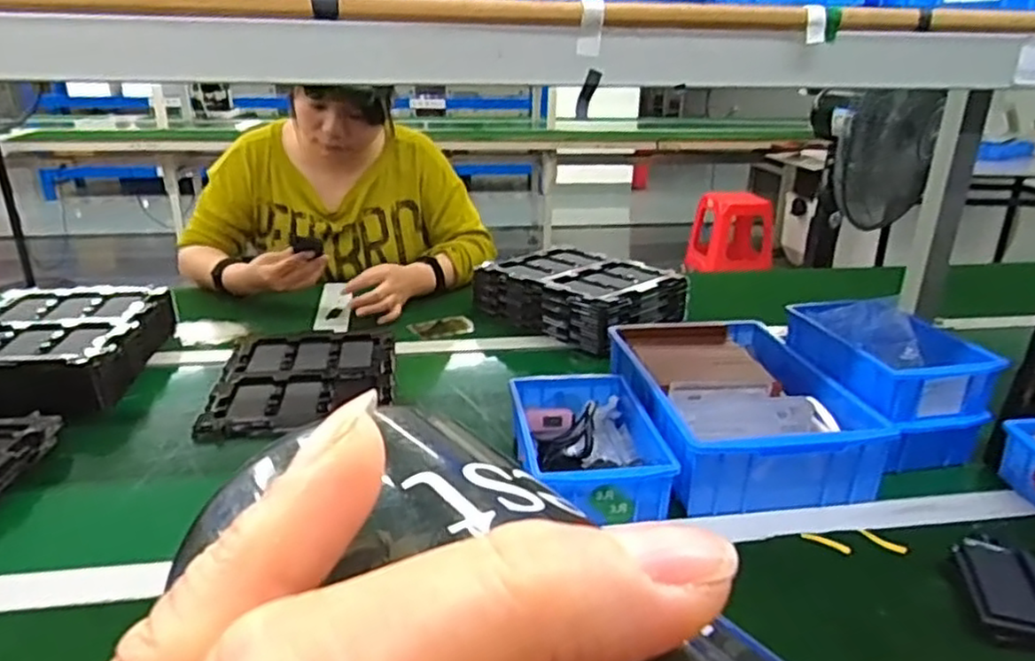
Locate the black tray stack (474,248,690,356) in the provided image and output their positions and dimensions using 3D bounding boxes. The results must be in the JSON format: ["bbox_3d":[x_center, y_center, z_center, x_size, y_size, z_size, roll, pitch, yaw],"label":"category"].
[{"bbox_3d":[0.102,-0.064,1.173,0.229,0.080,0.270,-19,30,-41],"label":"black tray stack"}]

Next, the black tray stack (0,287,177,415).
[{"bbox_3d":[-0.603,0.021,0.912,0.218,0.061,0.295,-2,22,-9],"label":"black tray stack"}]

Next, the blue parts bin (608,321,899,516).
[{"bbox_3d":[0.238,0.080,0.812,0.226,0.085,0.323,-2,22,-9],"label":"blue parts bin"}]

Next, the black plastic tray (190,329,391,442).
[{"bbox_3d":[-0.270,0.059,0.911,0.217,0.016,0.265,-2,22,-9],"label":"black plastic tray"}]

